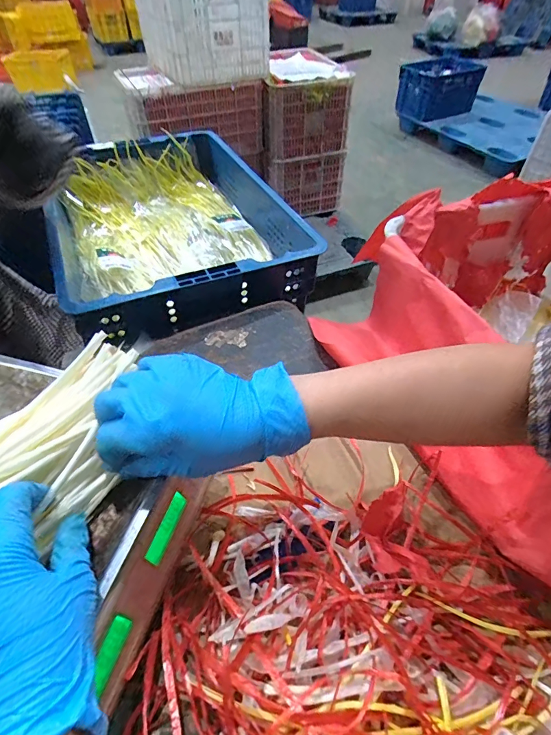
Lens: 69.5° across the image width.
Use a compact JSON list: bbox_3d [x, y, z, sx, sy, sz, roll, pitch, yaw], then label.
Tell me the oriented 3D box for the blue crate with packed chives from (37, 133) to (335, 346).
[{"bbox_3d":[-0.202,-0.263,0.761,0.385,0.139,0.534,-20,51,-16],"label":"blue crate with packed chives"}]

